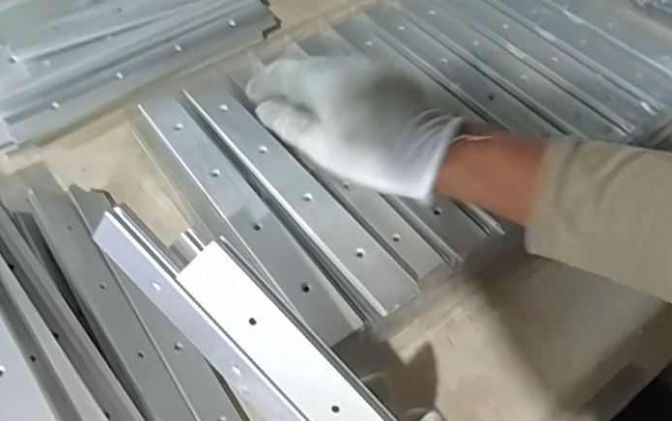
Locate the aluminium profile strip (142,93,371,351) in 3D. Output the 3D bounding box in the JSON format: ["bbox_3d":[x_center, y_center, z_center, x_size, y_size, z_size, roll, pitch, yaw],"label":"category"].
[{"bbox_3d":[-0.072,-0.007,0.413,0.031,0.006,0.262,-33,61,-19],"label":"aluminium profile strip"}]

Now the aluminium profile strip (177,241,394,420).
[{"bbox_3d":[0.019,0.119,0.282,0.031,0.009,0.258,-43,90,7],"label":"aluminium profile strip"}]

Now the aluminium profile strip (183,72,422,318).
[{"bbox_3d":[-0.037,-0.027,0.419,0.035,0.009,0.263,-33,61,-19],"label":"aluminium profile strip"}]

